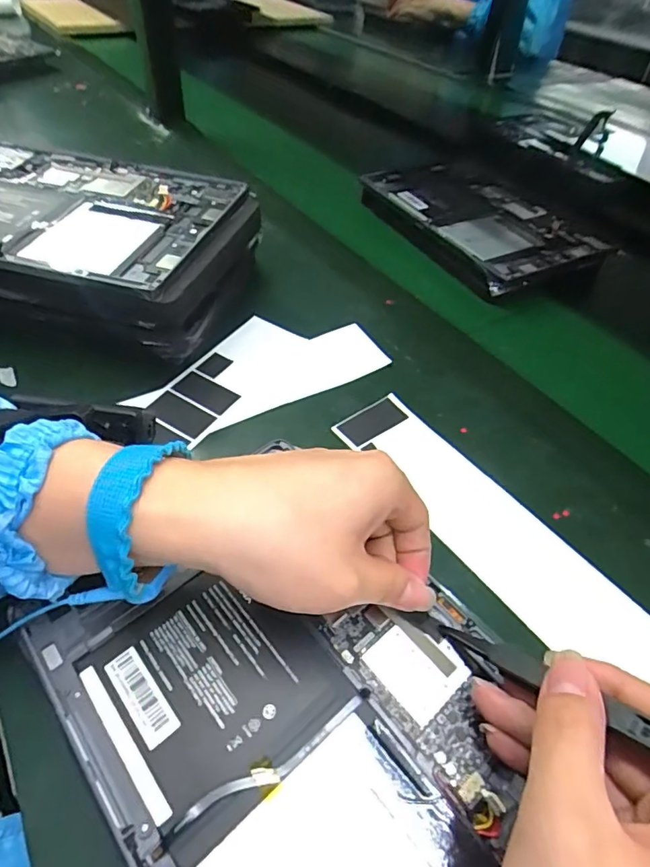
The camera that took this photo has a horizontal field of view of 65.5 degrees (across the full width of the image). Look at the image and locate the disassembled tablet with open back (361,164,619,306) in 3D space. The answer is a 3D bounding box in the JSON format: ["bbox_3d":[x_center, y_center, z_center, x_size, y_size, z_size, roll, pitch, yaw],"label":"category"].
[{"bbox_3d":[0.171,-0.238,0.559,0.155,0.017,0.267,-23,55,-20],"label":"disassembled tablet with open back"}]

